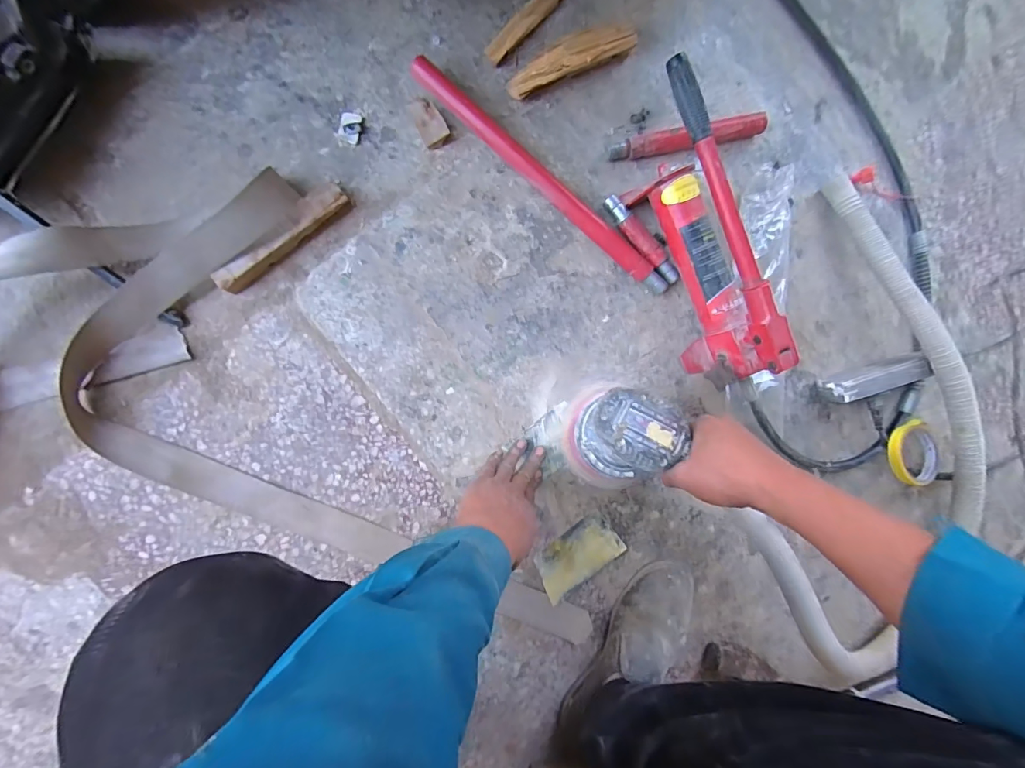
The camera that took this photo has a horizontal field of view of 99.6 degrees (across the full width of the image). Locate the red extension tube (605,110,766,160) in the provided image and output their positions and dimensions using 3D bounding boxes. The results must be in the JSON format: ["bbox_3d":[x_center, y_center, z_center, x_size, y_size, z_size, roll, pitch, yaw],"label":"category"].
[{"bbox_3d":[0.253,-0.355,0.621,0.237,0.032,0.038,-16,91,-7],"label":"red extension tube"}]

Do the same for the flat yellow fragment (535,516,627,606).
[{"bbox_3d":[0.091,0.244,0.615,0.126,0.005,0.071,-36,93,-7],"label":"flat yellow fragment"}]

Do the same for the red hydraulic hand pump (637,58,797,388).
[{"bbox_3d":[0.249,-0.186,0.564,0.089,0.139,0.380,-22,92,-7],"label":"red hydraulic hand pump"}]

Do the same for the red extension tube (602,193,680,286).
[{"bbox_3d":[0.182,-0.203,0.616,0.028,0.024,0.148,-38,94,-6],"label":"red extension tube"}]

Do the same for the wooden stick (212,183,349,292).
[{"bbox_3d":[-0.294,-0.188,0.556,0.191,0.032,0.028,-42,94,-6],"label":"wooden stick"}]

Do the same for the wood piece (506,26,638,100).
[{"bbox_3d":[0.083,-0.444,0.593,0.189,0.045,0.039,-24,92,-7],"label":"wood piece"}]

